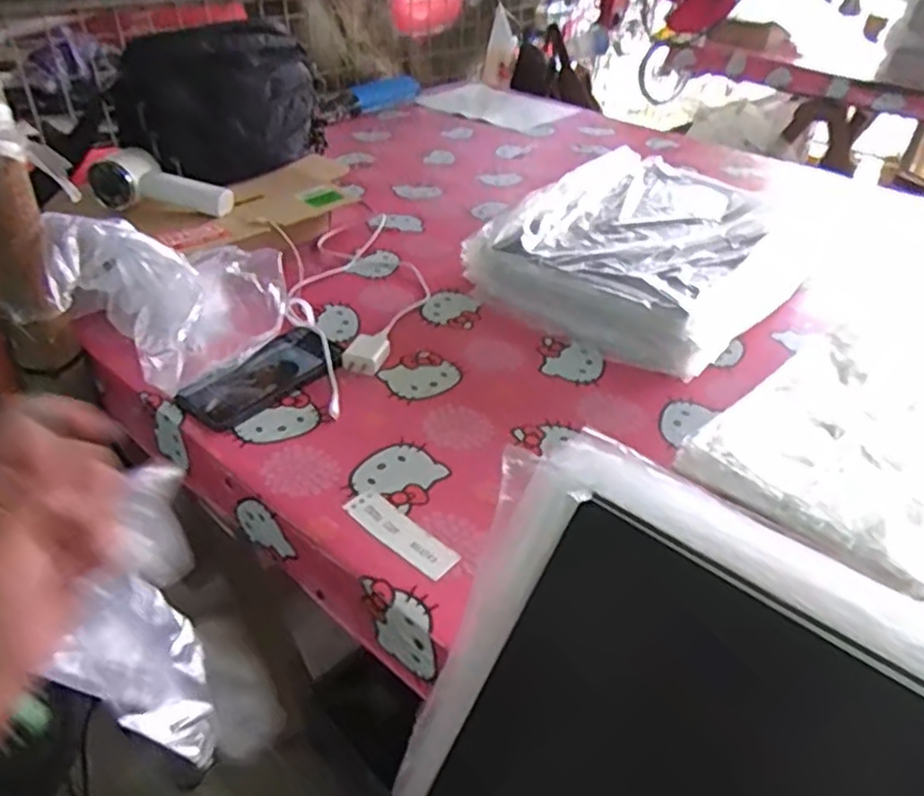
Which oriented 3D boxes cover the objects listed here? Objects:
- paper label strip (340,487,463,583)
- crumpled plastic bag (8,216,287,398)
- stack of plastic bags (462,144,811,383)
[{"bbox_3d":[-0.049,0.106,0.569,0.107,0.004,0.034,29,43,31],"label":"paper label strip"},{"bbox_3d":[-0.298,-0.104,0.724,0.169,0.141,0.219,23,41,24],"label":"crumpled plastic bag"},{"bbox_3d":[0.235,-0.184,0.900,0.320,0.092,0.373,31,44,33],"label":"stack of plastic bags"}]

